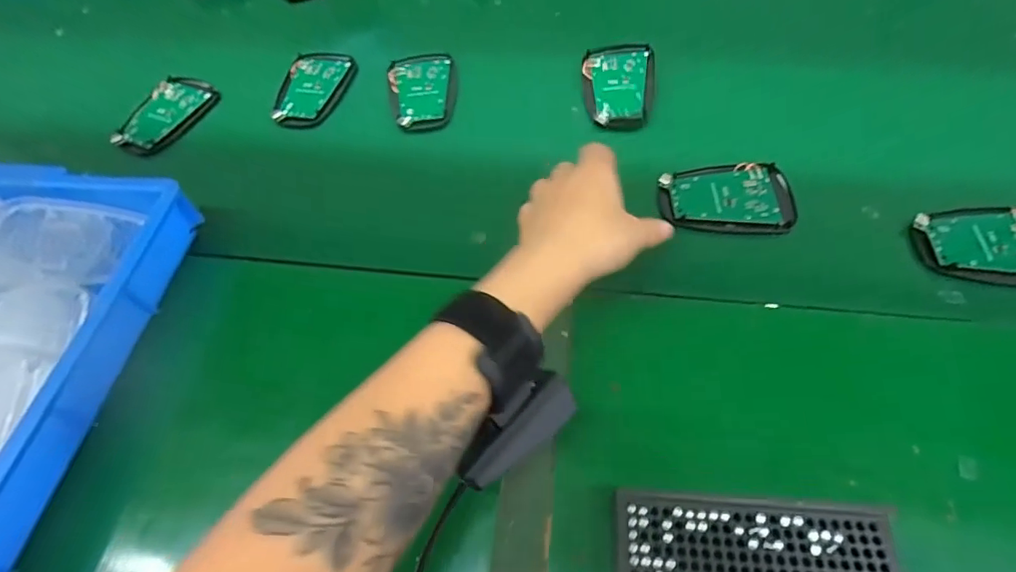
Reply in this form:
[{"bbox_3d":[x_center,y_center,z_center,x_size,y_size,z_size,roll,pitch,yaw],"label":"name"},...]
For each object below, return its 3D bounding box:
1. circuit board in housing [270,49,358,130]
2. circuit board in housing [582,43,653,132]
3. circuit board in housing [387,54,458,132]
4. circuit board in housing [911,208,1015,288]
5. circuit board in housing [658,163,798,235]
[{"bbox_3d":[-0.189,-0.193,0.471,0.065,0.010,0.097,5,61,7],"label":"circuit board in housing"},{"bbox_3d":[0.101,-0.181,0.437,0.063,0.017,0.092,1,61,5],"label":"circuit board in housing"},{"bbox_3d":[-0.079,-0.184,0.458,0.062,0.015,0.093,-10,61,-1],"label":"circuit board in housing"},{"bbox_3d":[0.340,-0.029,0.340,0.097,0.011,0.061,5,61,7],"label":"circuit board in housing"},{"bbox_3d":[0.168,-0.069,0.376,0.096,0.011,0.060,3,61,6],"label":"circuit board in housing"}]

